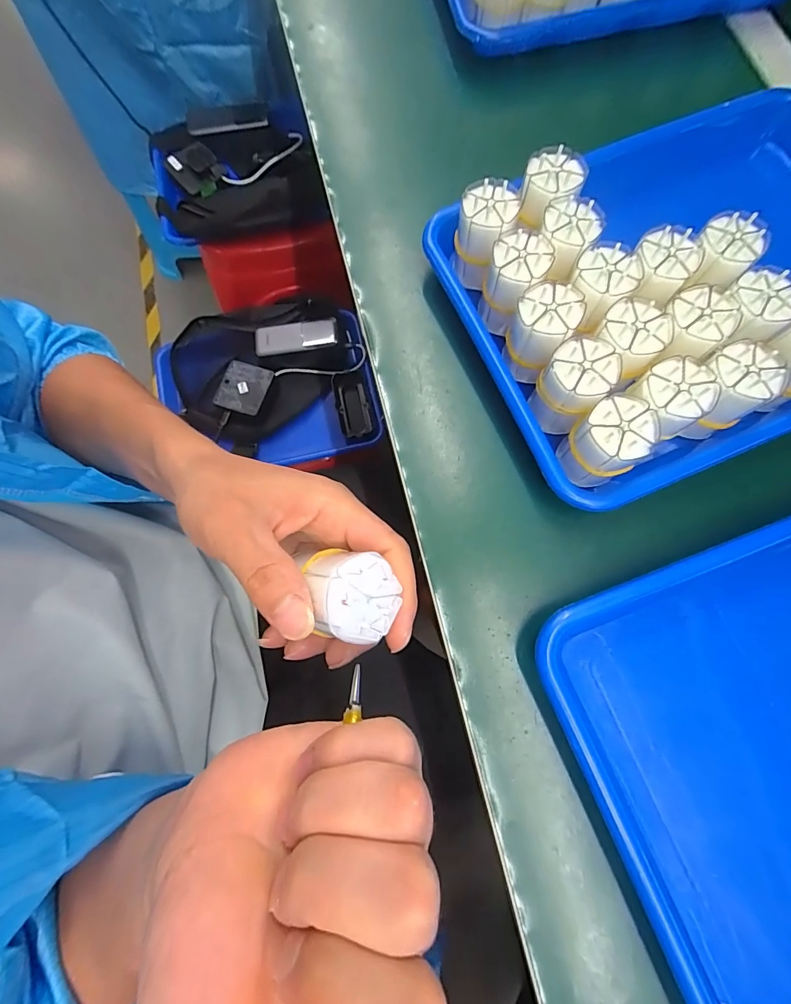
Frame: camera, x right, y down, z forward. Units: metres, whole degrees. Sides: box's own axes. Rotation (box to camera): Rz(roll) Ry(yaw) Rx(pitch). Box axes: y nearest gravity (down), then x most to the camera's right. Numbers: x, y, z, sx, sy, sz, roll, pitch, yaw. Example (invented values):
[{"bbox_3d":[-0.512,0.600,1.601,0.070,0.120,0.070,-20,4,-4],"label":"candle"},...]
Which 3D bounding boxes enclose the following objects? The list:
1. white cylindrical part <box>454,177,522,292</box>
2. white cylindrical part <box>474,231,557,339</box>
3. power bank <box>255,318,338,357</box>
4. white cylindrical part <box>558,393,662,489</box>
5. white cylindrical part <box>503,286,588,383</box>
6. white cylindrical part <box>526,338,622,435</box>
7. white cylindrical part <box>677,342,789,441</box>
[{"bbox_3d":[0.060,-0.183,0.291,0.035,0.053,0.038,0,76,1],"label":"white cylindrical part"},{"bbox_3d":[0.077,-0.141,0.278,0.036,0.048,0.045,16,77,5],"label":"white cylindrical part"},{"bbox_3d":[-0.153,-0.255,0.646,0.127,0.013,0.043,-10,76,-2],"label":"power bank"},{"bbox_3d":[0.122,-0.033,0.250,0.041,0.050,0.038,0,76,1],"label":"white cylindrical part"},{"bbox_3d":[0.091,-0.107,0.270,0.036,0.051,0.040,24,77,7],"label":"white cylindrical part"},{"bbox_3d":[0.108,-0.071,0.261,0.037,0.051,0.036,0,76,1],"label":"white cylindrical part"},{"bbox_3d":[0.198,-0.066,0.257,0.037,0.055,0.035,8,76,3],"label":"white cylindrical part"}]

